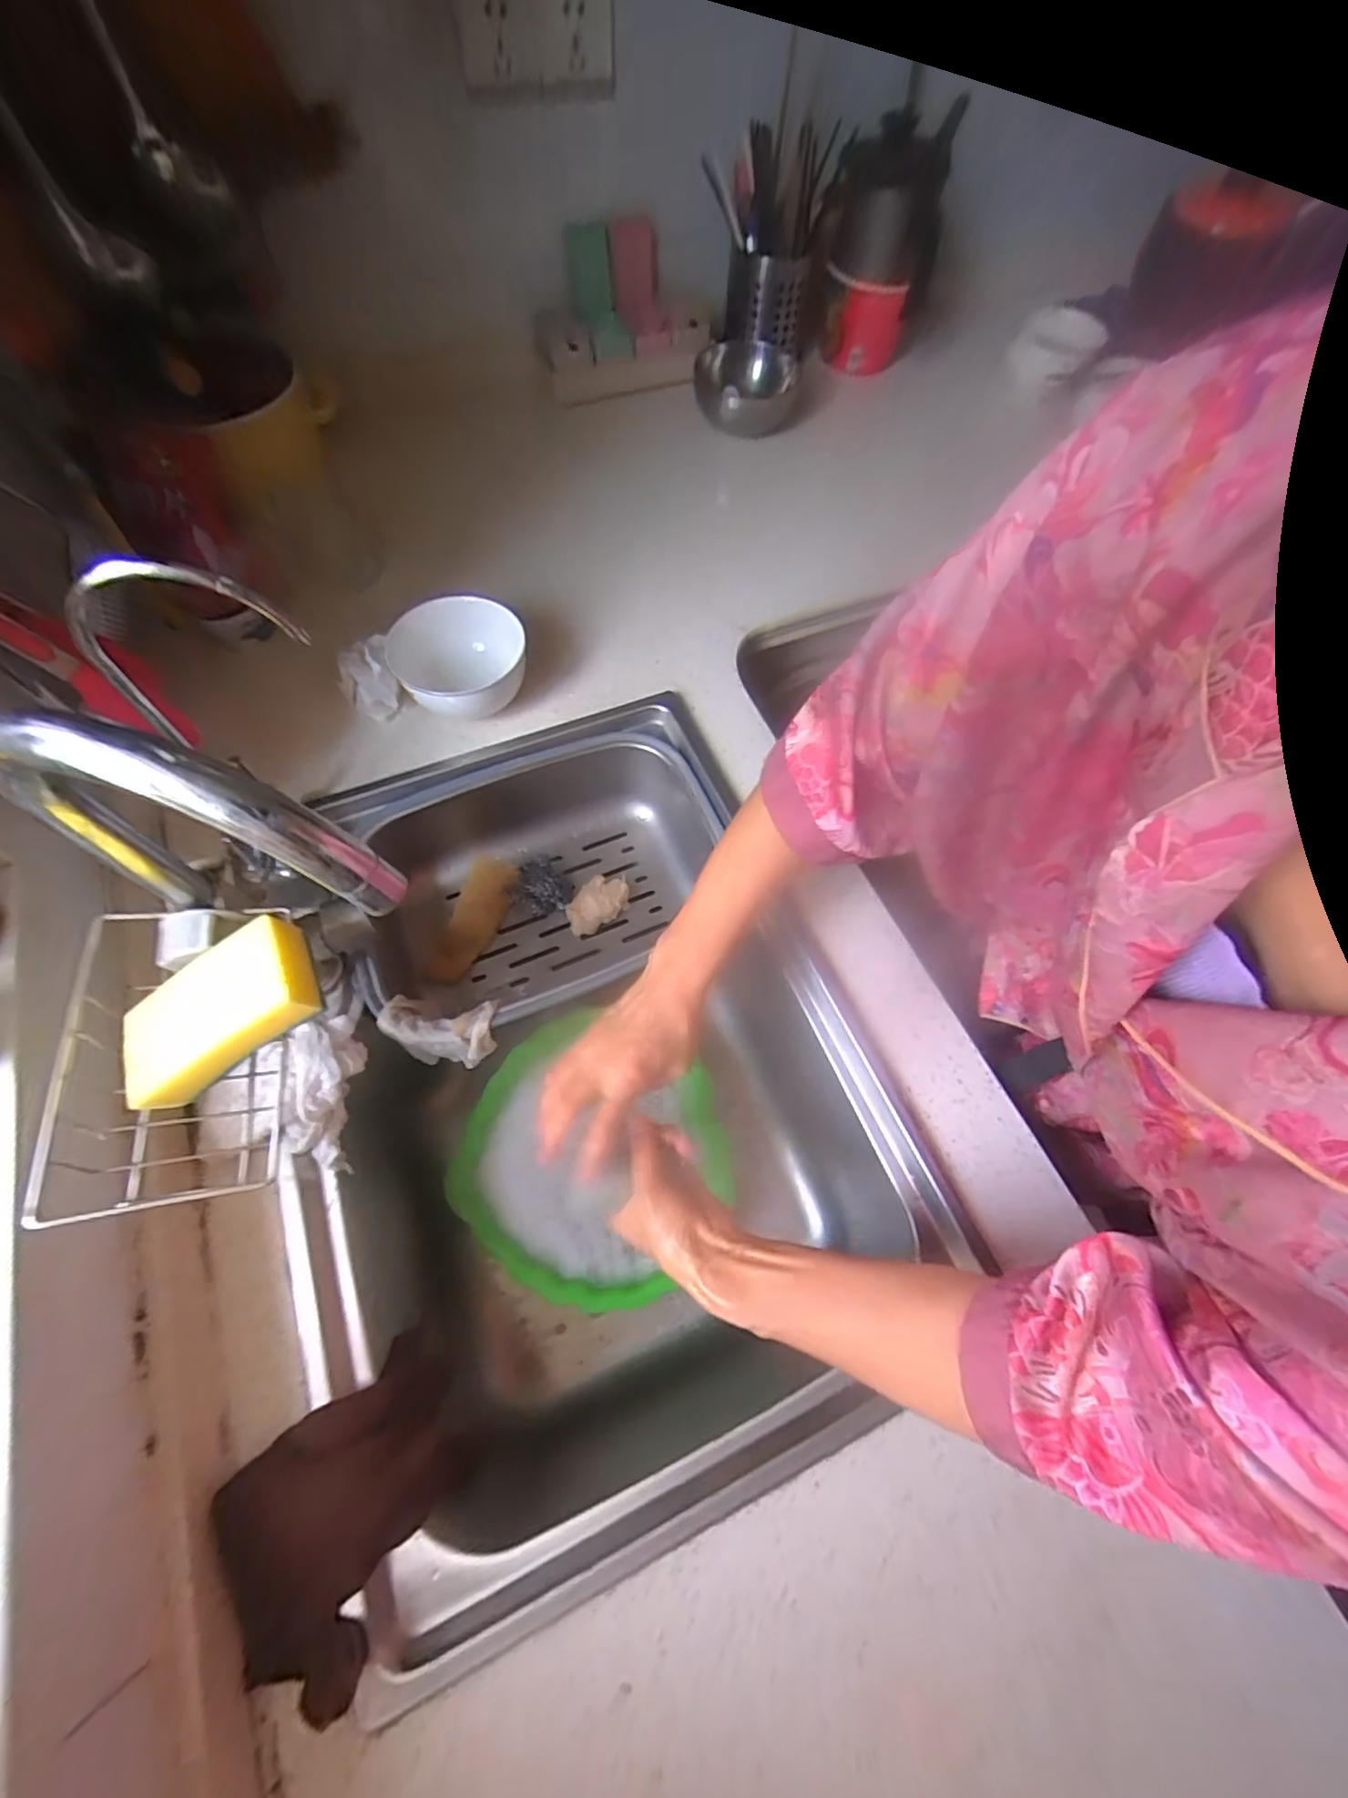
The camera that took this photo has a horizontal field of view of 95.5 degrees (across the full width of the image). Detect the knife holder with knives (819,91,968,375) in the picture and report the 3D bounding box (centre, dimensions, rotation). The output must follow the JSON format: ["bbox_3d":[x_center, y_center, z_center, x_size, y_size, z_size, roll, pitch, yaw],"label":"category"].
[{"bbox_3d":[0.302,-0.944,0.894,0.146,0.238,0.153,17,65,5],"label":"knife holder with knives"}]

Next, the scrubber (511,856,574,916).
[{"bbox_3d":[-0.139,-0.013,0.651,0.061,0.029,0.054,26,67,10],"label":"scrubber"}]

